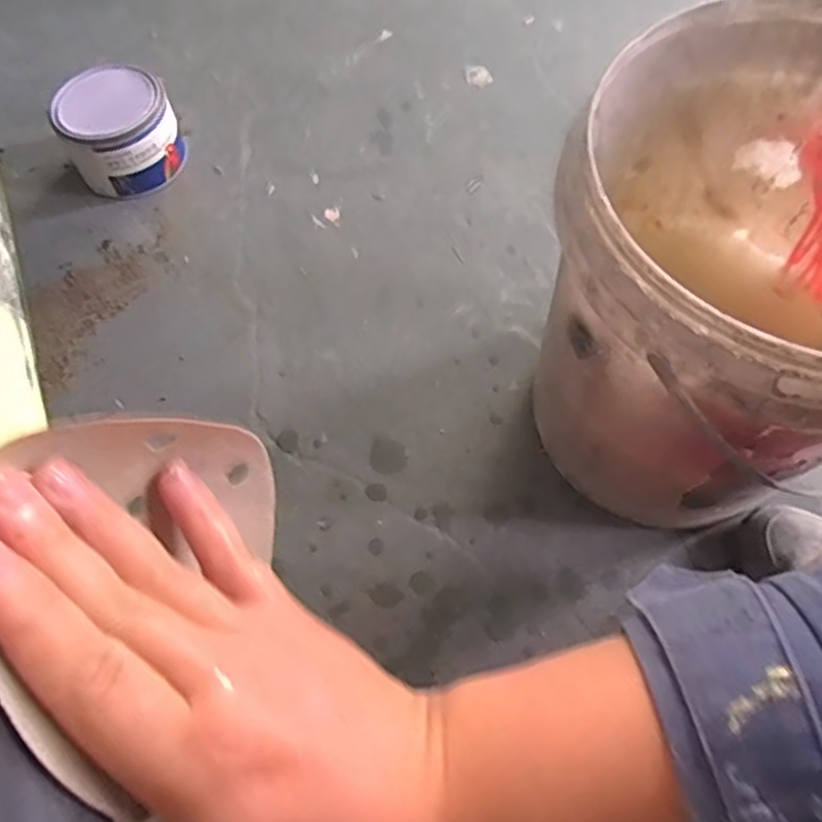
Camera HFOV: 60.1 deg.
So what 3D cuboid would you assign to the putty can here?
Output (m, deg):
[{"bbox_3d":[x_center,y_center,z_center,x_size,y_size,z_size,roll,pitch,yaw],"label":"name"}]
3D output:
[{"bbox_3d":[-0.351,-0.338,0.862,0.132,0.085,0.128,-1,65,2],"label":"putty can"}]

